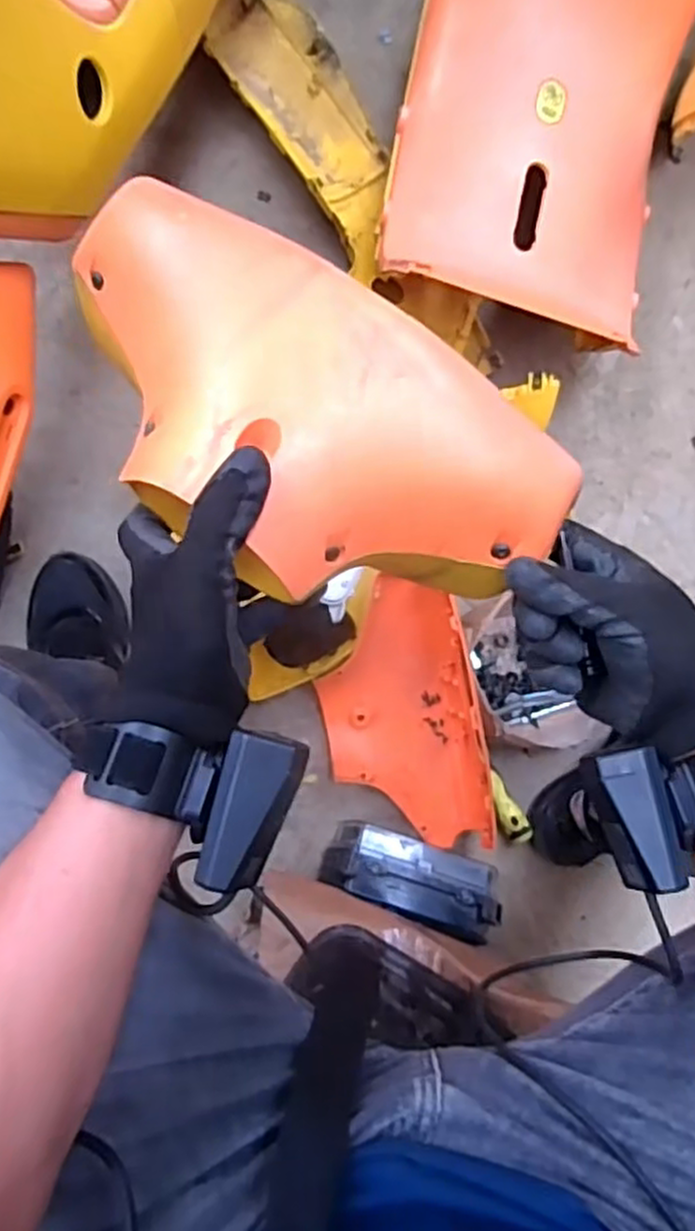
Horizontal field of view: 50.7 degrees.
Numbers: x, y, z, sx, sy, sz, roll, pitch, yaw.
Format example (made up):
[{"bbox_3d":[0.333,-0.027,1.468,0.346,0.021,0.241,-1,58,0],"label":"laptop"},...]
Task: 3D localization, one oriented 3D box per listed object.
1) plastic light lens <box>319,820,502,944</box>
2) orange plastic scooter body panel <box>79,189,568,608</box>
[{"bbox_3d":[0.072,0.275,0.768,0.183,0.048,0.075,21,82,-4],"label":"plastic light lens"},{"bbox_3d":[-0.031,-0.097,0.373,0.279,0.054,0.142,34,81,-2],"label":"orange plastic scooter body panel"}]

